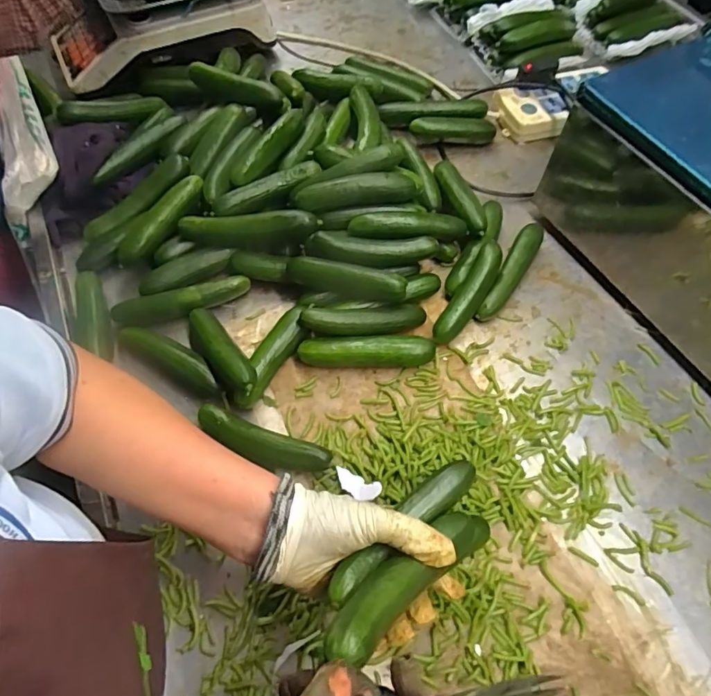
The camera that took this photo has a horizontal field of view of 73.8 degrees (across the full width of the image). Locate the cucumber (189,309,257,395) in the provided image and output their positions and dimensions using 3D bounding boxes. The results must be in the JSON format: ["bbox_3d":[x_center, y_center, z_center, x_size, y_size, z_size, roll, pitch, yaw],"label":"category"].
[{"bbox_3d":[-0.137,0.004,0.480,0.031,0.032,0.135,-34,49,-18],"label":"cucumber"}]

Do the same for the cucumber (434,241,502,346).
[{"bbox_3d":[0.124,-0.058,0.513,0.030,0.025,0.125,31,85,13],"label":"cucumber"}]

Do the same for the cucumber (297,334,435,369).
[{"bbox_3d":[0.012,0.002,0.494,0.137,0.031,0.027,0,61,0],"label":"cucumber"}]

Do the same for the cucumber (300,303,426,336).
[{"bbox_3d":[0.012,-0.029,0.498,0.135,0.023,0.032,-3,63,-19],"label":"cucumber"}]

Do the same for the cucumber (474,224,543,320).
[{"bbox_3d":[0.180,-0.090,0.550,0.026,0.033,0.148,30,65,15],"label":"cucumber"}]

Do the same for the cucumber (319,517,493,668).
[{"bbox_3d":[0.043,0.141,0.304,0.164,0.029,0.032,-13,60,-44],"label":"cucumber"}]

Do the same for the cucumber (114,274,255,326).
[{"bbox_3d":[-0.192,-0.051,0.528,0.148,0.024,0.026,-16,62,-8],"label":"cucumber"}]

